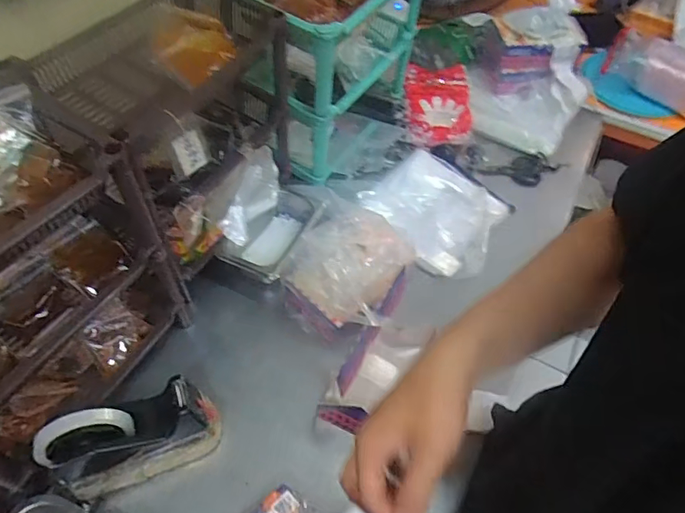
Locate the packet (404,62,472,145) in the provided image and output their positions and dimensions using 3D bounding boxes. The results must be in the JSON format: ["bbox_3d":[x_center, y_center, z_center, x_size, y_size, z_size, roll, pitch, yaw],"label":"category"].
[{"bbox_3d":[0.194,-0.311,0.980,0.137,0.045,0.196,5,53,0],"label":"packet"}]

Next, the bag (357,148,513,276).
[{"bbox_3d":[0.157,-0.077,0.832,0.233,0.043,0.238,34,59,20],"label":"bag"}]

